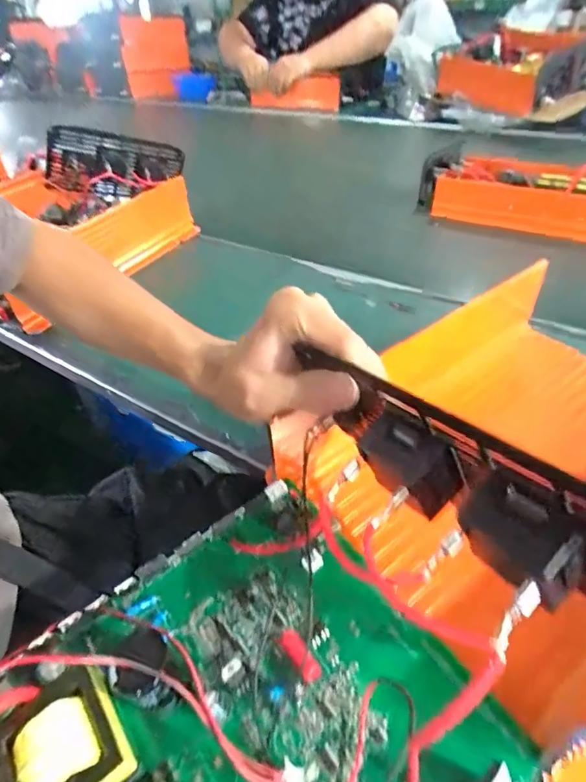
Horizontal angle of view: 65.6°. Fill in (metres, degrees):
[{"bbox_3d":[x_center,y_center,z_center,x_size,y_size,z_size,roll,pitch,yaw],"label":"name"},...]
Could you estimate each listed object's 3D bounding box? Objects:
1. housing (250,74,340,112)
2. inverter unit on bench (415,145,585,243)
[{"bbox_3d":[-0.018,-0.837,1.272,0.328,0.097,0.047,33,53,32],"label":"housing"},{"bbox_3d":[0.330,-0.277,0.638,0.305,0.070,0.122,23,48,24],"label":"inverter unit on bench"}]

